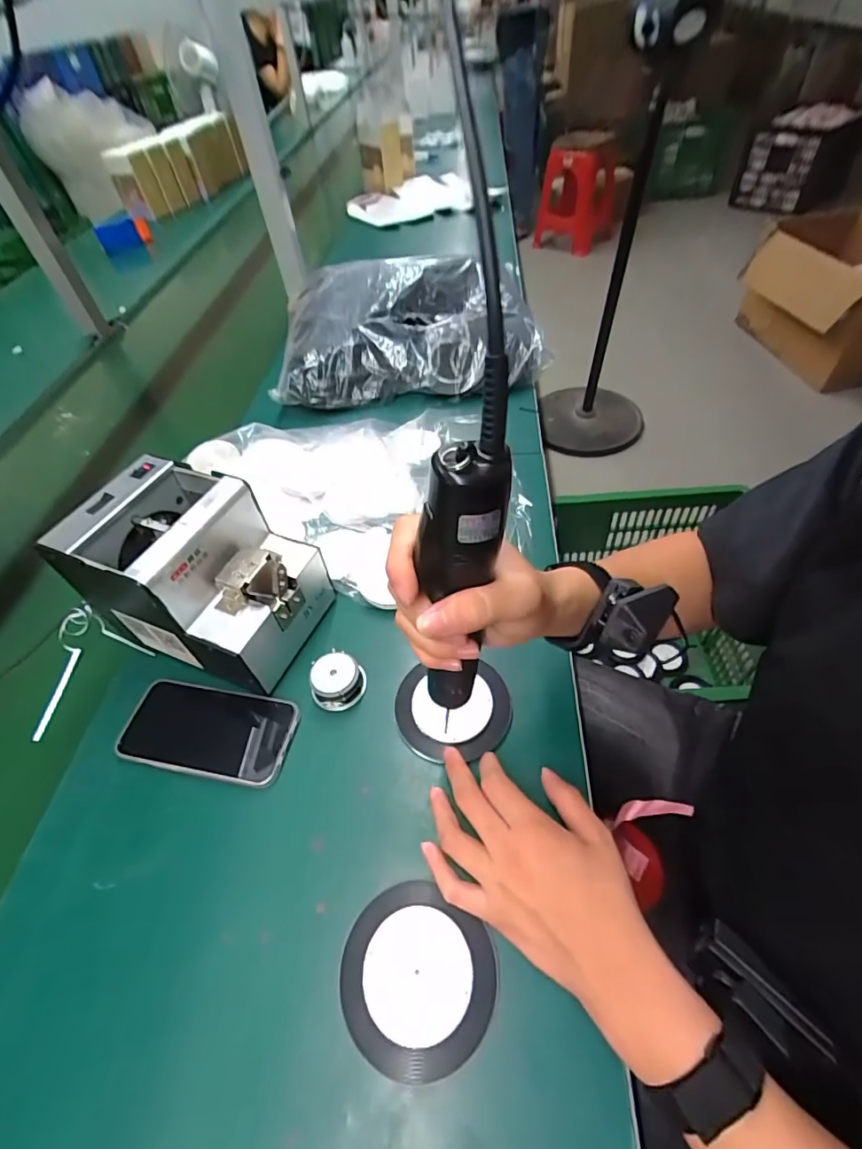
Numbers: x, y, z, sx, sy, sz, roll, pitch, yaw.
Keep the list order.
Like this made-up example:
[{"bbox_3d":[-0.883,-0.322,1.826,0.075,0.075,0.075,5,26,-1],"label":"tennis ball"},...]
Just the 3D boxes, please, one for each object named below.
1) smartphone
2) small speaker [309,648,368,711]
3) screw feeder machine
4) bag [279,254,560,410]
[{"bbox_3d":[-0.193,0.136,0.433,0.146,0.012,0.077,6,52,11],"label":"smartphone"},{"bbox_3d":[-0.084,0.094,0.445,0.045,0.023,0.044,-15,51,-5],"label":"small speaker"},{"bbox_3d":[-0.203,-0.002,0.456,0.173,0.143,0.130,16,55,19],"label":"screw feeder machine"},{"bbox_3d":[-0.035,-0.395,0.793,0.384,0.118,0.279,-7,51,1],"label":"bag"}]

